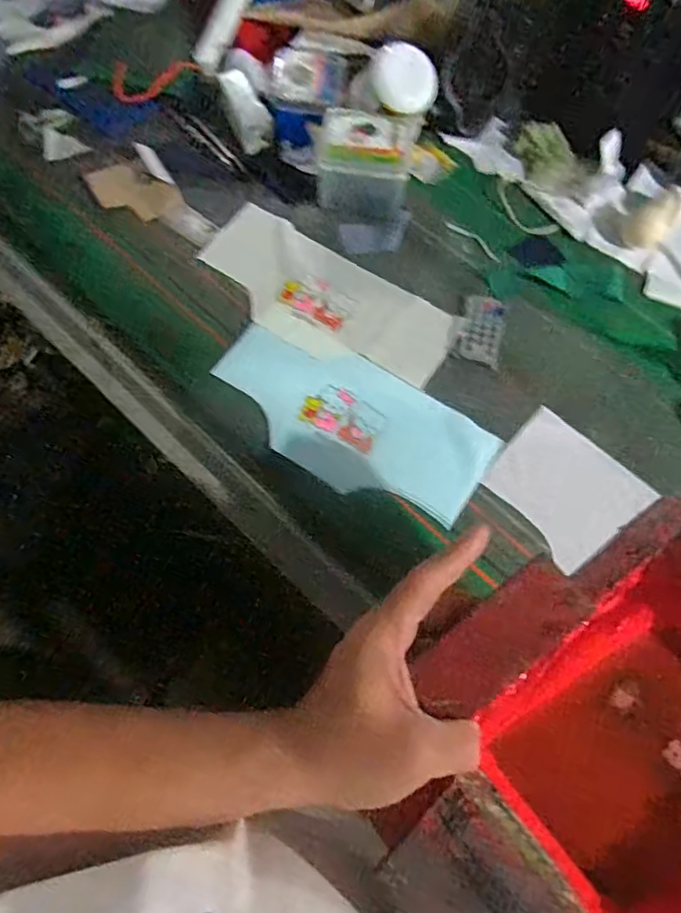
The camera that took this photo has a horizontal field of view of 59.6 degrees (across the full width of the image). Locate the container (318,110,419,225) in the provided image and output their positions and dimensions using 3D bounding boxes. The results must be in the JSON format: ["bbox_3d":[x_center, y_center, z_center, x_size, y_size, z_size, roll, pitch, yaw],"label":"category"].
[{"bbox_3d":[0.029,-0.339,0.690,0.100,0.064,0.101,6,66,0],"label":"container"}]

